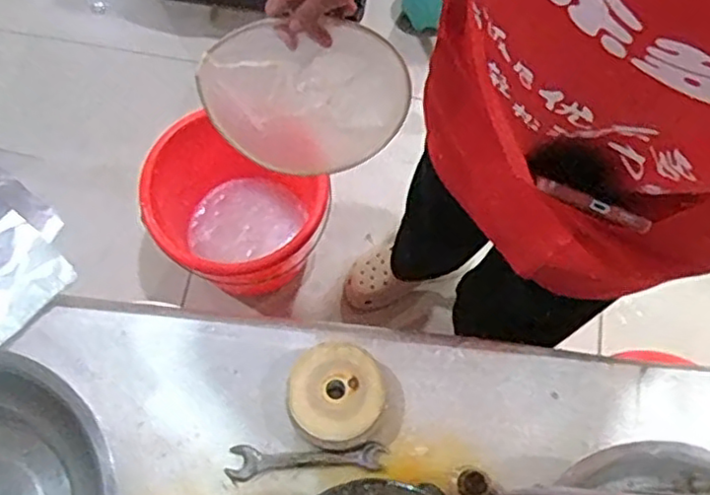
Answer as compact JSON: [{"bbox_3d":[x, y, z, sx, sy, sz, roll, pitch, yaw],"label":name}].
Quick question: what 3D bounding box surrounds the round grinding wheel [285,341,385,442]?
[{"bbox_3d":[-0.019,0.150,0.689,0.097,0.023,0.096,-40,75,-15],"label":"round grinding wheel"}]

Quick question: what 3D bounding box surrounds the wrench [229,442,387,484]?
[{"bbox_3d":[-0.050,0.218,0.674,0.156,0.006,0.034,-1,69,-2],"label":"wrench"}]

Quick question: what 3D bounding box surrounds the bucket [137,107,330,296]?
[{"bbox_3d":[-0.205,-0.052,1.176,0.302,0.250,0.274,32,71,10],"label":"bucket"}]

